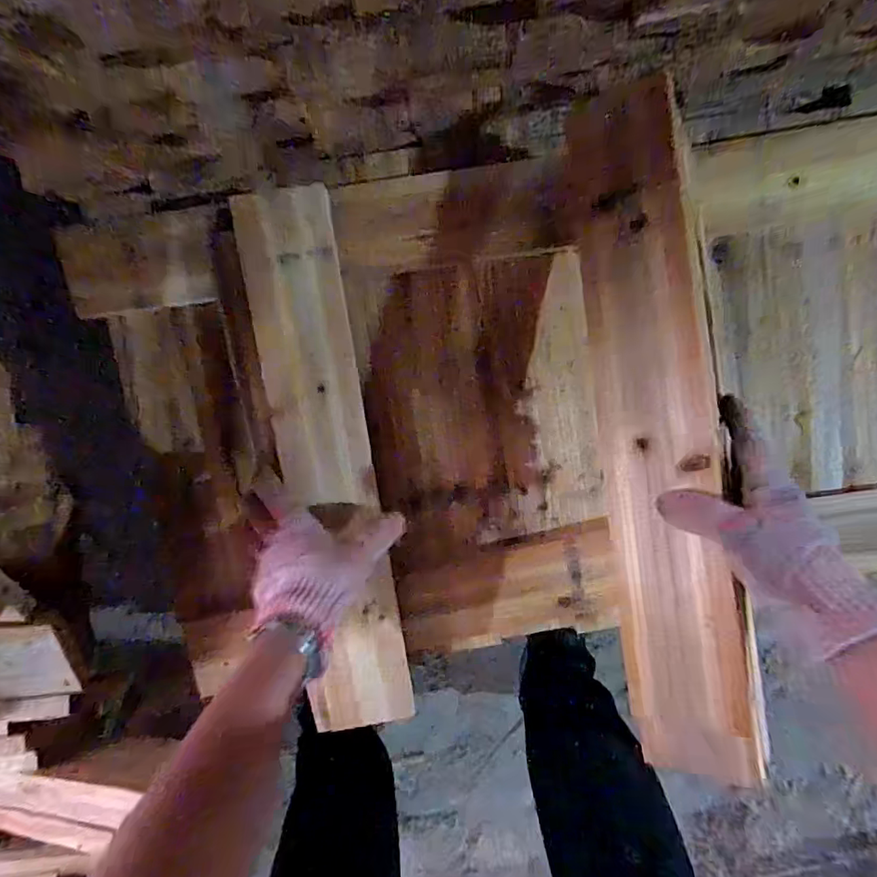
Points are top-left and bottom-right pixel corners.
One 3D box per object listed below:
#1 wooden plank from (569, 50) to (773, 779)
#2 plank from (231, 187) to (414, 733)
[{"bbox_3d":[0.170,-0.011,0.402,0.089,0.024,0.512,-8,86,38],"label":"wooden plank"},{"bbox_3d":[-0.105,0.034,0.488,0.088,0.025,0.497,-8,96,1],"label":"plank"}]

